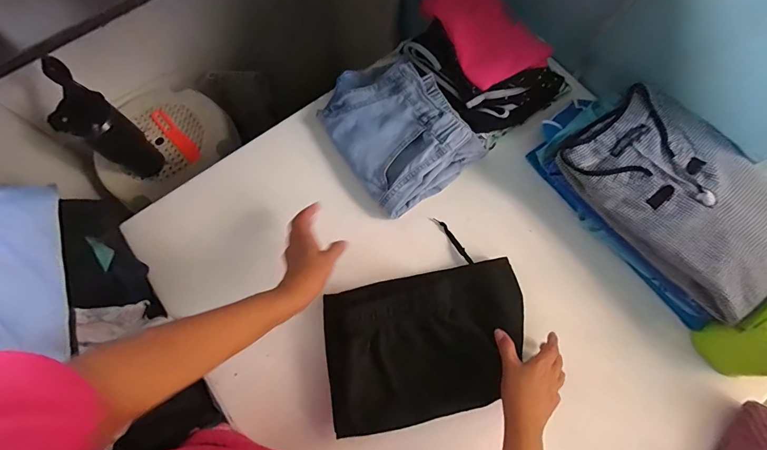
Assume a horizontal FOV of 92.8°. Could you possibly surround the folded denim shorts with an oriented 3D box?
[{"bbox_3d":[0.011,-0.160,0.594,0.185,0.077,0.253,-38,76,-10],"label":"folded denim shorts"}]

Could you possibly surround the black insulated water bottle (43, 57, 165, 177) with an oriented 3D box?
[{"bbox_3d":[-0.536,-0.181,0.712,0.080,0.269,0.087,29,76,9],"label":"black insulated water bottle"}]

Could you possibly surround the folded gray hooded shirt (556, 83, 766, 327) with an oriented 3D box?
[{"bbox_3d":[0.427,-0.049,0.512,0.201,0.049,0.304,-39,76,-10],"label":"folded gray hooded shirt"}]

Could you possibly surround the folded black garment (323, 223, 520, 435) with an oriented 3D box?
[{"bbox_3d":[0.063,0.156,0.504,0.287,0.045,0.197,-15,73,-3],"label":"folded black garment"}]

